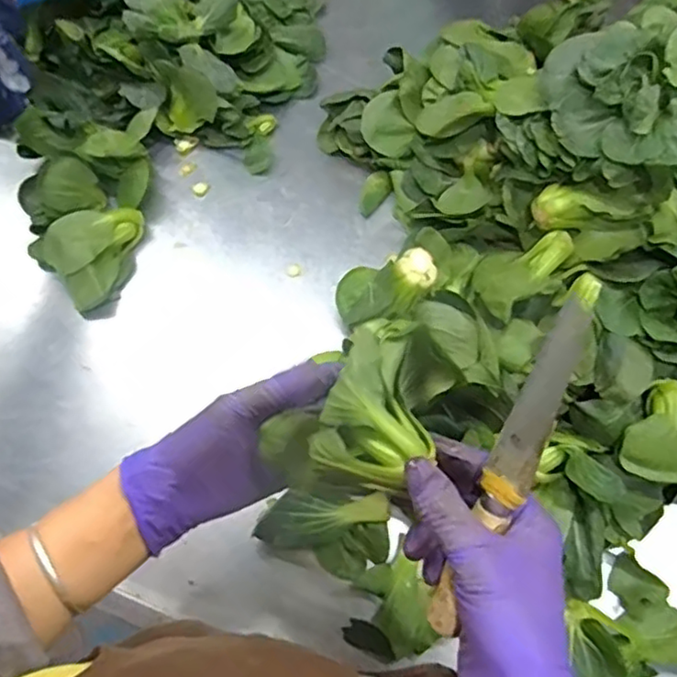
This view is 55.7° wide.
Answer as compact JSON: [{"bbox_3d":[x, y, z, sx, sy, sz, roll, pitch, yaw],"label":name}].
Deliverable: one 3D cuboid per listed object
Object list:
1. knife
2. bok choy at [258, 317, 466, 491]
[{"bbox_3d":[0.089,0.073,0.337,0.022,0.019,0.198,21,110,9],"label":"knife"},{"bbox_3d":[0.018,0.051,0.381,0.107,0.062,0.077,-42,73,-16],"label":"bok choy"}]

